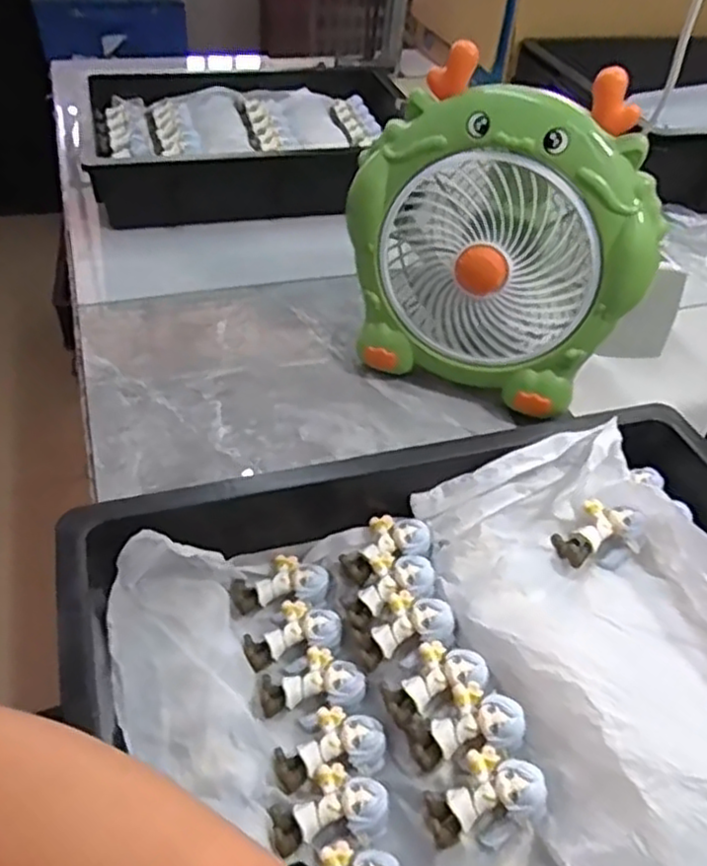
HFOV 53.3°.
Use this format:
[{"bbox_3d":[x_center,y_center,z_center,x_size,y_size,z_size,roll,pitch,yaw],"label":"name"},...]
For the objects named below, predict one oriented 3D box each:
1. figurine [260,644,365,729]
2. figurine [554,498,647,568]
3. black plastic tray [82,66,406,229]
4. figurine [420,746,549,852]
[{"bbox_3d":[-0.026,0.155,0.428,0.061,0.021,0.039,-16,47,-20],"label":"figurine"},{"bbox_3d":[0.164,0.068,0.467,0.052,0.025,0.041,-28,52,-30],"label":"figurine"},{"bbox_3d":[-0.164,-0.448,1.088,0.447,0.097,0.369,-7,45,-12],"label":"black plastic tray"},{"bbox_3d":[0.068,0.189,0.364,0.057,0.026,0.037,-18,48,-22],"label":"figurine"}]

